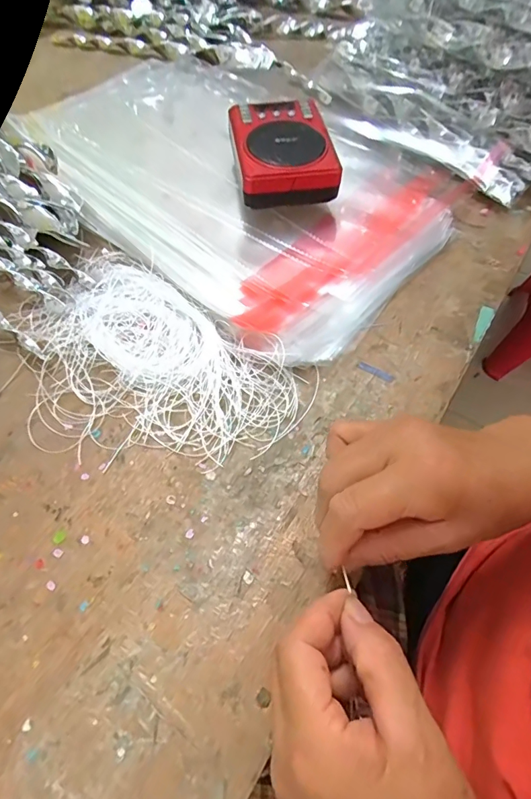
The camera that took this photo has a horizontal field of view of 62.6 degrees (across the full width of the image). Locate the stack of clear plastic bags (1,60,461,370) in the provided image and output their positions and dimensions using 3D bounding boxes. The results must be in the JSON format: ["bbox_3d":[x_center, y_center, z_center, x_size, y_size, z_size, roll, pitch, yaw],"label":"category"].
[{"bbox_3d":[-0.025,-0.255,0.458,0.331,0.026,0.450,-41,68,-20],"label":"stack of clear plastic bags"}]

